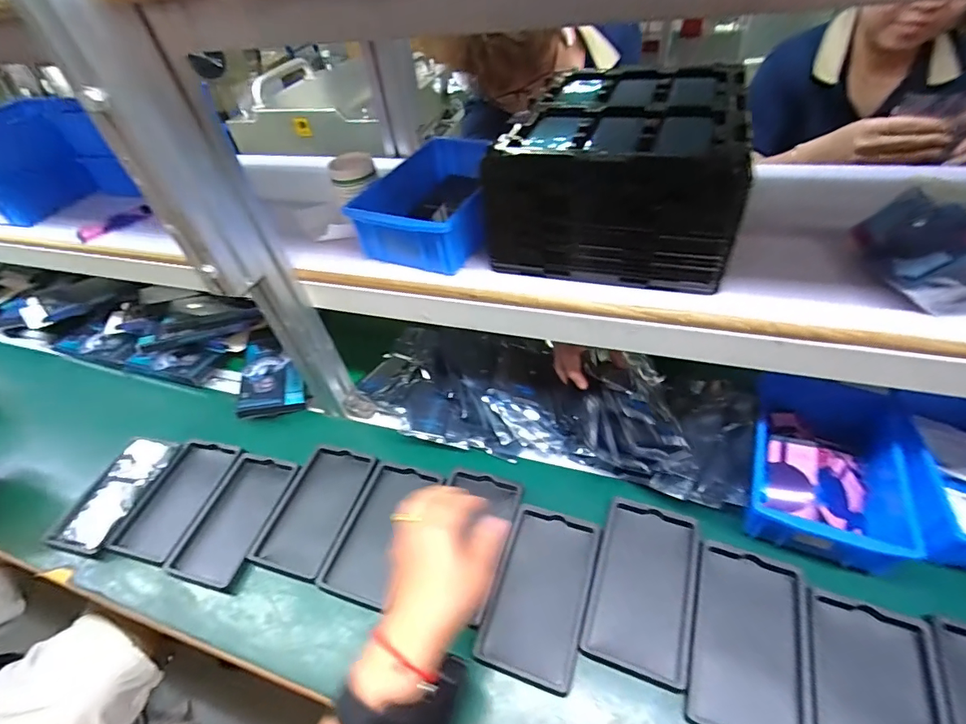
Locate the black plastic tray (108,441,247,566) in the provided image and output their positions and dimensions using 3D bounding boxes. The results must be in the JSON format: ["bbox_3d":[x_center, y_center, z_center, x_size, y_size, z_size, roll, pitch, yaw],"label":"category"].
[{"bbox_3d":[-0.401,0.176,0.603,0.098,0.015,0.157,9,47,16],"label":"black plastic tray"}]

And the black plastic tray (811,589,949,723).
[{"bbox_3d":[0.329,0.283,0.379,0.093,0.009,0.162,13,48,20],"label":"black plastic tray"}]

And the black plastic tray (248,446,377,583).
[{"bbox_3d":[-0.207,0.180,0.570,0.100,0.019,0.158,8,47,16],"label":"black plastic tray"}]

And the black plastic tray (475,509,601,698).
[{"bbox_3d":[0.060,0.233,0.472,0.095,0.017,0.160,10,47,18],"label":"black plastic tray"}]

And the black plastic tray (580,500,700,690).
[{"bbox_3d":[0.163,0.222,0.463,0.097,0.017,0.158,12,48,19],"label":"black plastic tray"}]

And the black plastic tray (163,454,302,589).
[{"bbox_3d":[-0.310,0.193,0.573,0.101,0.016,0.159,8,47,16],"label":"black plastic tray"}]

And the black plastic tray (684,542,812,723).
[{"bbox_3d":[0.246,0.254,0.422,0.094,0.008,0.160,13,48,20],"label":"black plastic tray"}]

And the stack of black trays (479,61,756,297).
[{"bbox_3d":[0.139,-0.203,0.486,0.217,0.121,0.242,9,47,17],"label":"stack of black trays"}]

